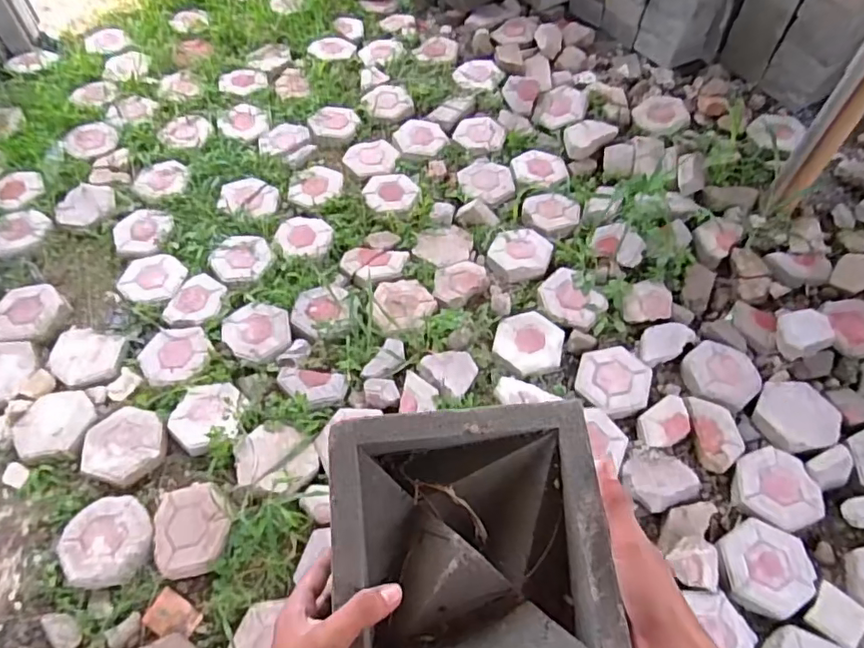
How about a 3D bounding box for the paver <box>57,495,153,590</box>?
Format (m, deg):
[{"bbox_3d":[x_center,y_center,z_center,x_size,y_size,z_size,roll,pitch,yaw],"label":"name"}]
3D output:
[{"bbox_3d":[-0.777,0.515,1.365,0.209,0.038,0.208,-11,57,-6],"label":"paver"}]

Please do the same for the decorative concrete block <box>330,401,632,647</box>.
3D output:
[{"bbox_3d":[0.029,0.166,0.422,0.192,0.067,0.193,-4,59,-2],"label":"decorative concrete block"}]

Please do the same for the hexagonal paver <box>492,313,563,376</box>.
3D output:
[{"bbox_3d":[0.288,0.054,1.706,0.212,0.046,0.189,40,67,22],"label":"hexagonal paver"}]

